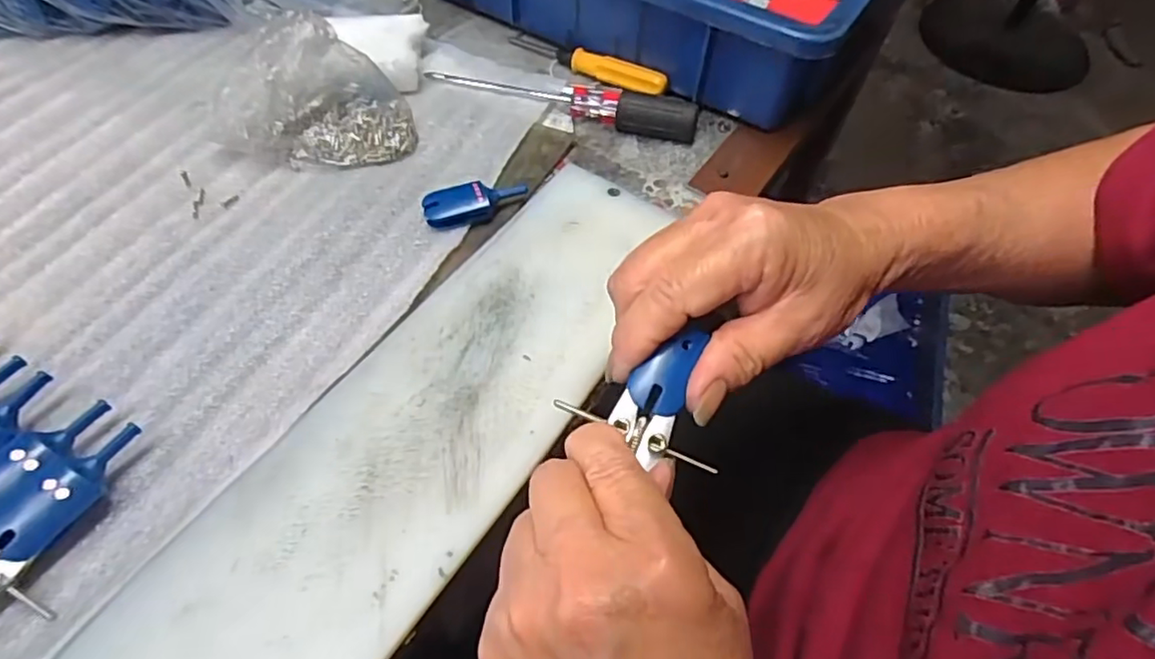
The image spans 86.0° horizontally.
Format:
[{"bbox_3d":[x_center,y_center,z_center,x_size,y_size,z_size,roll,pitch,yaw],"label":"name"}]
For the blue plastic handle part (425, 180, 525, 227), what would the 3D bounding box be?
[{"bbox_3d":[-0.056,-0.071,0.341,0.057,0.012,0.018,-15,56,-12],"label":"blue plastic handle part"}]

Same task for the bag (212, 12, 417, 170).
[{"bbox_3d":[-0.150,-0.134,0.349,0.105,0.060,0.058,-3,55,-3],"label":"bag"}]

